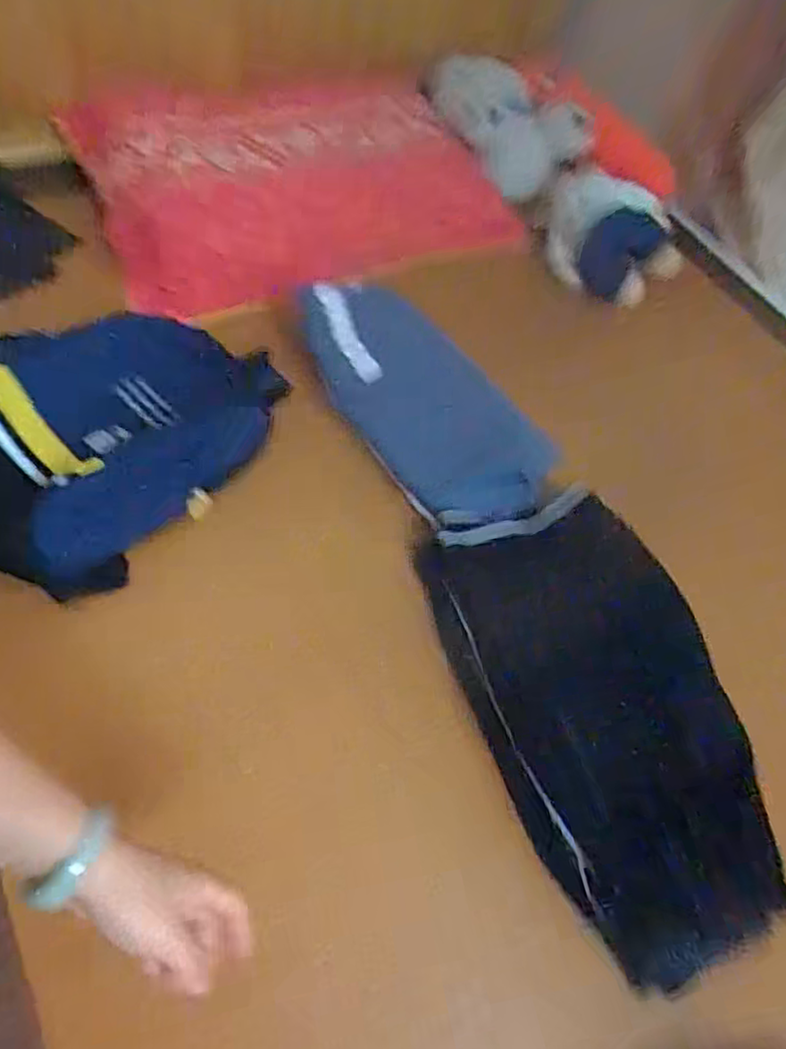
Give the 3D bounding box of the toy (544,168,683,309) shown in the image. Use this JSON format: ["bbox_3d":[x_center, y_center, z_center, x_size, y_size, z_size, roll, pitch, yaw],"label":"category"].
[{"bbox_3d":[0.354,-0.471,1.053,0.218,0.127,0.167,11,61,5],"label":"toy"}]

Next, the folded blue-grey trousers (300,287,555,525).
[{"bbox_3d":[0.041,-0.166,0.841,0.178,0.097,0.388,-31,66,-17],"label":"folded blue-grey trousers"}]

